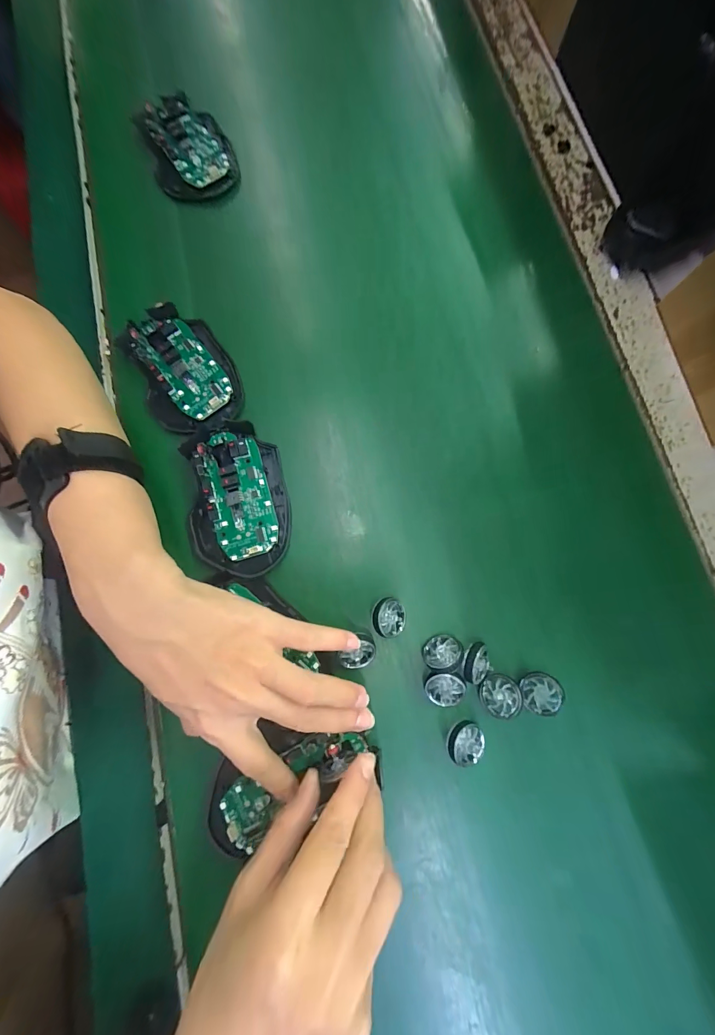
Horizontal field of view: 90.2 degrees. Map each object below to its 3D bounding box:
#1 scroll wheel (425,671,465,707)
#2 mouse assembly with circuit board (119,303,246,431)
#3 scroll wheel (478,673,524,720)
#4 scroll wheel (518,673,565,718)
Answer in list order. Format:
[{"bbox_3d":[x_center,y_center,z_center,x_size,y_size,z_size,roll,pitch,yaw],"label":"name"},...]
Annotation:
[{"bbox_3d":[0.058,0.112,0.234,0.027,0.010,0.026,-1,102,3],"label":"scroll wheel"},{"bbox_3d":[-0.142,-0.121,0.290,0.075,0.019,0.118,-26,80,0],"label":"mouse assembly with circuit board"},{"bbox_3d":[0.094,0.117,0.232,0.024,0.007,0.024,-1,81,4],"label":"scroll wheel"},{"bbox_3d":[0.122,0.116,0.235,0.026,0.004,0.026,-4,78,17],"label":"scroll wheel"}]

